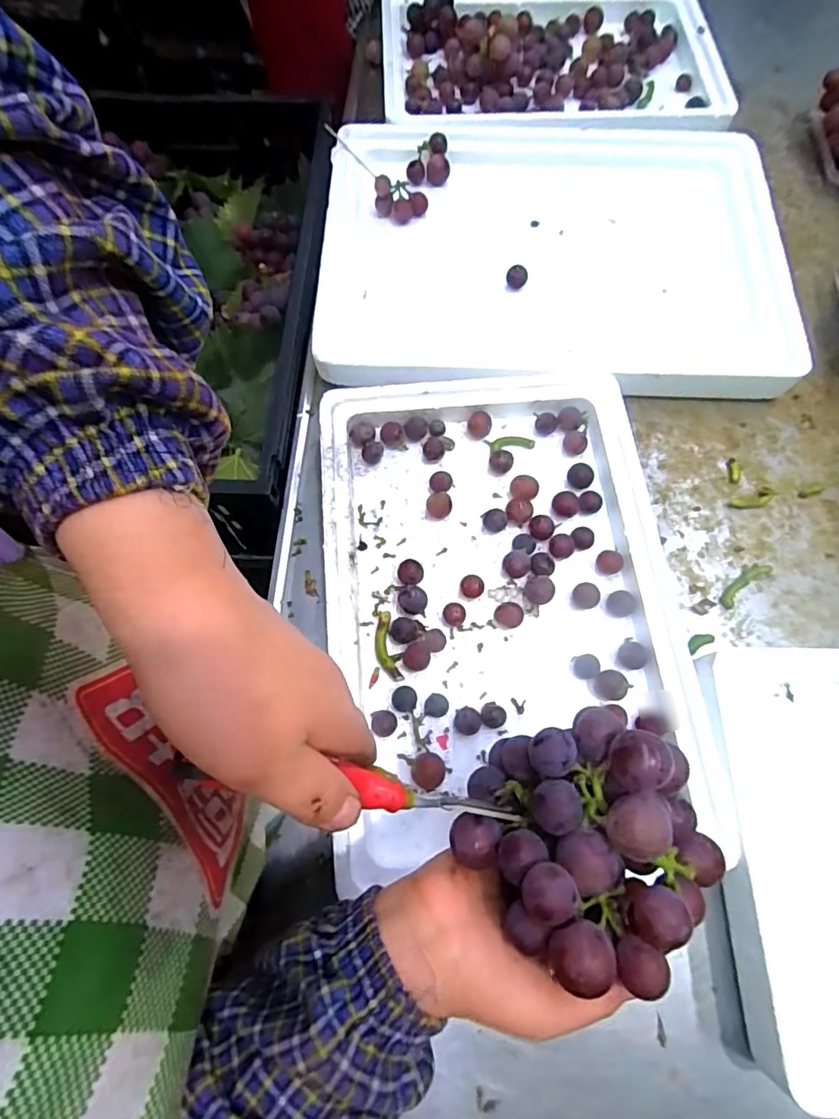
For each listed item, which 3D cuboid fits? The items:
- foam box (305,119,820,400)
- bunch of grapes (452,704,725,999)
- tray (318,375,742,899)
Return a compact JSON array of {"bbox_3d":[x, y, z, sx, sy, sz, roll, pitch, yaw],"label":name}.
[{"bbox_3d":[0.163,-0.355,0.616,0.540,0.061,0.391,2,71,1],"label":"foam box"},{"bbox_3d":[0.093,0.140,0.260,0.128,0.065,0.112,26,72,7],"label":"bunch of grapes"},{"bbox_3d":[0.075,0.026,0.471,0.304,0.044,0.416,-5,71,-2],"label":"tray"}]

